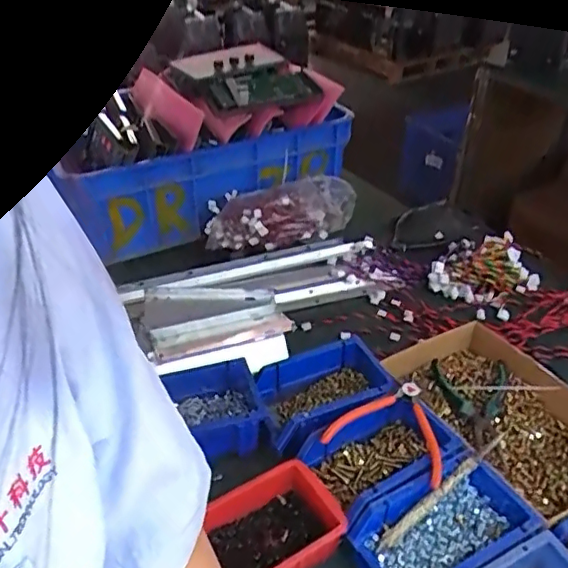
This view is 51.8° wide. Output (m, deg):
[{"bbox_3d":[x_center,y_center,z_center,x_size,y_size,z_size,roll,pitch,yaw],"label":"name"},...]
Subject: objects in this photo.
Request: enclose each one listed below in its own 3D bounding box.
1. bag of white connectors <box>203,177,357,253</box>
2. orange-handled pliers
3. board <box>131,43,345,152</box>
[{"bbox_3d":[0.007,-0.130,1.127,0.309,0.077,0.177,-10,38,-11],"label":"bag of white connectors"},{"bbox_3d":[0.120,0.151,0.646,0.122,0.018,0.119,13,40,18],"label":"orange-handled pliers"},{"bbox_3d":[-0.111,-0.415,1.270,0.376,0.089,0.304,-18,40,-20],"label":"board"}]

